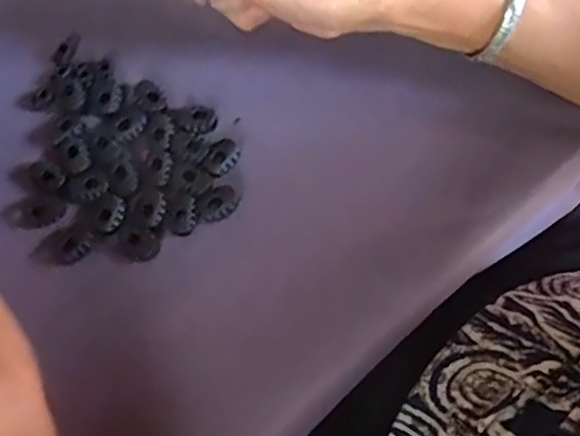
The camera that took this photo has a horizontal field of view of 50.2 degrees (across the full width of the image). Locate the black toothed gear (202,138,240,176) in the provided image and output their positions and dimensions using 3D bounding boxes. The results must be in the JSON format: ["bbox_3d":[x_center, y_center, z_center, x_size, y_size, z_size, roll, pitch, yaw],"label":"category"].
[{"bbox_3d":[-0.038,-0.034,0.345,0.017,0.004,0.023,31,78,12],"label":"black toothed gear"}]

